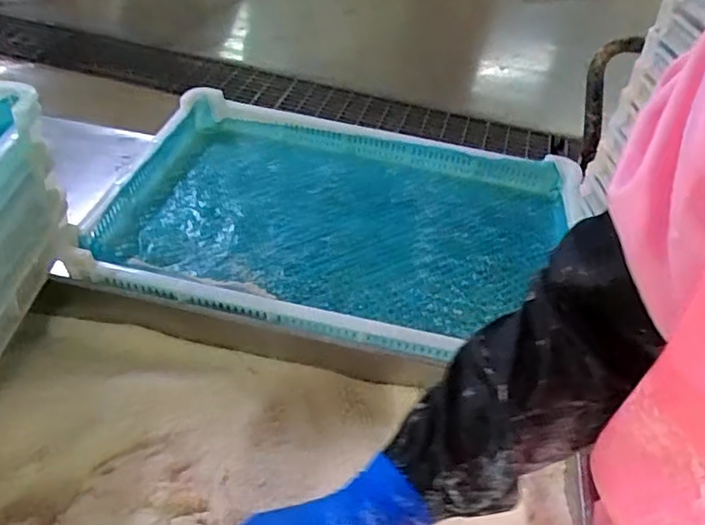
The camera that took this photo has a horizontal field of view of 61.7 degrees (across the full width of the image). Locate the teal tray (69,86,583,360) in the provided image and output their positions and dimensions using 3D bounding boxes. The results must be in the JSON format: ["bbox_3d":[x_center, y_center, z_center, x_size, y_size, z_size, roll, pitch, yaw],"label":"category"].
[{"bbox_3d":[-0.007,-0.056,0.736,0.542,0.064,0.367,12,42,6],"label":"teal tray"}]

